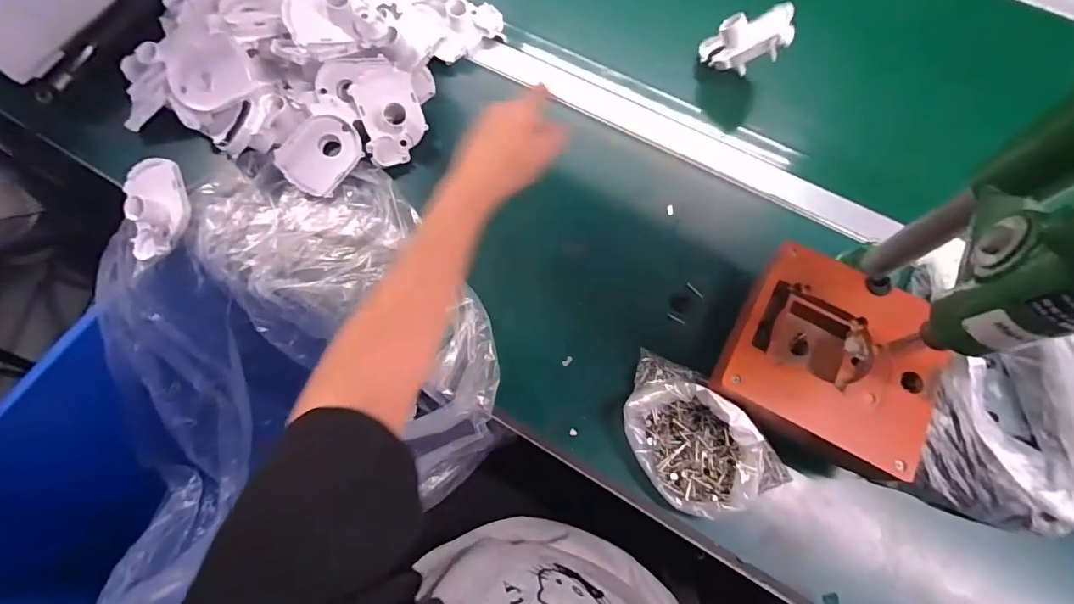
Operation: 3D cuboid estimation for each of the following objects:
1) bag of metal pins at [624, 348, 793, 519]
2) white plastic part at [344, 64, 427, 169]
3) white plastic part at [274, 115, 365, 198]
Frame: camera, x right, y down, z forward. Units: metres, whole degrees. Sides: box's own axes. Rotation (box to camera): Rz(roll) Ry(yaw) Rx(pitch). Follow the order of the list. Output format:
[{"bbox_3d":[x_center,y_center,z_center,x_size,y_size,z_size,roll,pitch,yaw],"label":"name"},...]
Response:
[{"bbox_3d":[0.133,0.118,0.409,0.093,0.054,0.147,-38,75,-11],"label":"bag of metal pins"},{"bbox_3d":[-0.164,-0.211,0.532,0.068,0.020,0.108,-18,96,-12],"label":"white plastic part"},{"bbox_3d":[-0.239,-0.164,0.521,0.071,0.013,0.087,37,88,-11],"label":"white plastic part"}]

